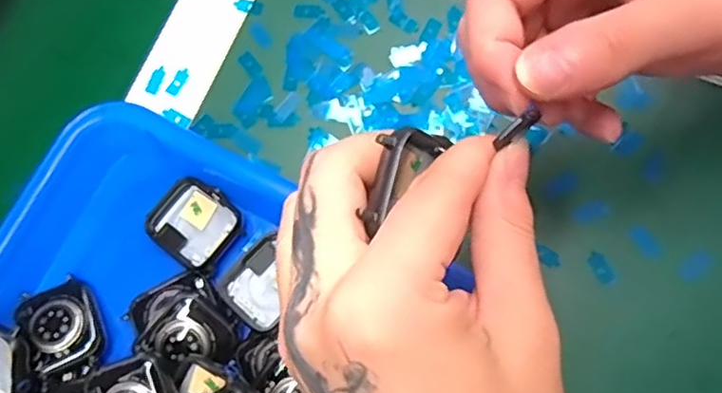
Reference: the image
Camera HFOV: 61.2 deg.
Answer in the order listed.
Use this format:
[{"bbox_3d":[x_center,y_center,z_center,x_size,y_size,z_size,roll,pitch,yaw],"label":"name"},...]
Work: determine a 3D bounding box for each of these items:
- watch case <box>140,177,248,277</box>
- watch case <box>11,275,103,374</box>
[{"bbox_3d":[-0.082,0.014,0.305,0.044,0.010,0.038,38,83,13],"label":"watch case"},{"bbox_3d":[-0.144,0.062,0.294,0.033,0.013,0.043,-29,75,-8],"label":"watch case"}]

